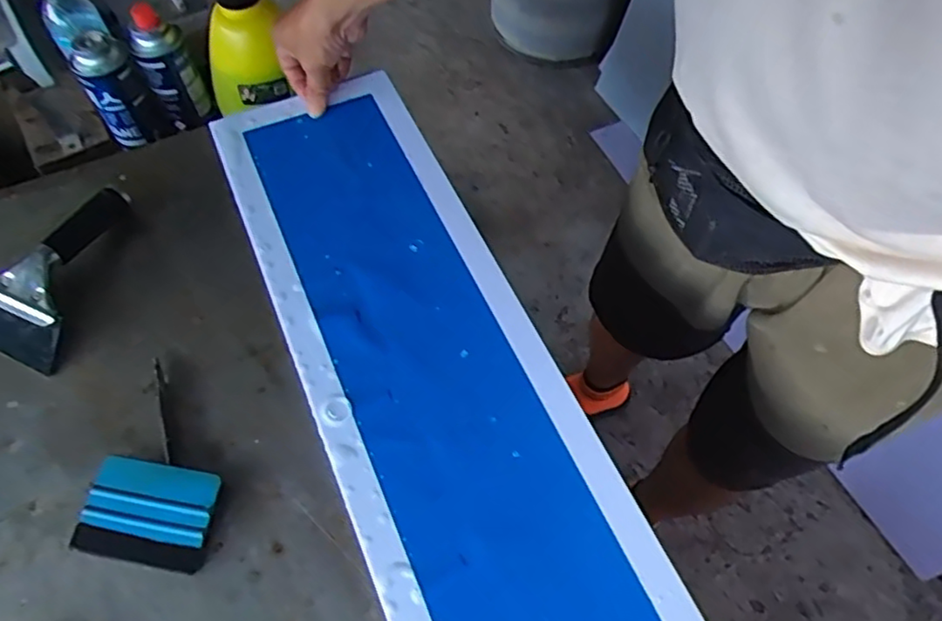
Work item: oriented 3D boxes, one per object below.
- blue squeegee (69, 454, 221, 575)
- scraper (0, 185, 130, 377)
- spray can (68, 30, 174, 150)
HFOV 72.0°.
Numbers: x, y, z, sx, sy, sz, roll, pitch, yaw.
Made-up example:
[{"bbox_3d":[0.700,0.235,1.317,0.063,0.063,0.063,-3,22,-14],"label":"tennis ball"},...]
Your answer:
[{"bbox_3d":[-0.240,0.150,0.483,0.097,0.016,0.071,10,60,5],"label":"blue squeegee"},{"bbox_3d":[-0.373,-0.044,0.585,0.121,0.034,0.177,24,62,12],"label":"scraper"},{"bbox_3d":[-0.438,-0.270,0.808,0.064,0.132,0.063,0,60,-1],"label":"spray can"}]

